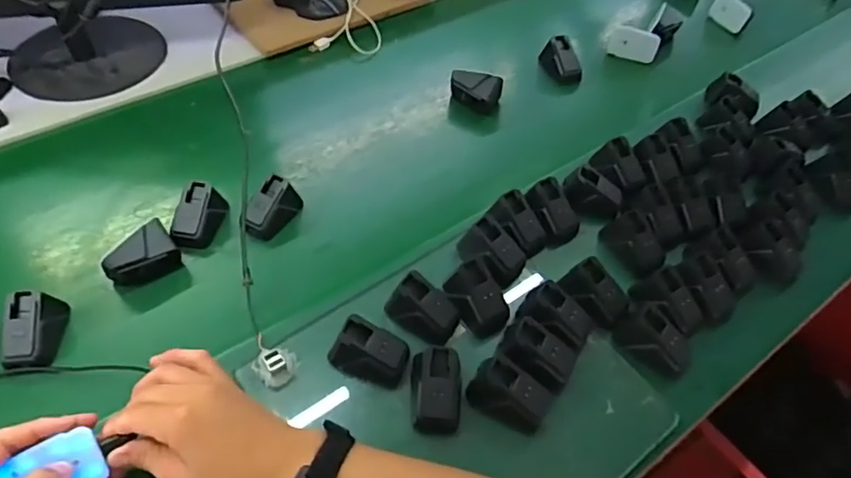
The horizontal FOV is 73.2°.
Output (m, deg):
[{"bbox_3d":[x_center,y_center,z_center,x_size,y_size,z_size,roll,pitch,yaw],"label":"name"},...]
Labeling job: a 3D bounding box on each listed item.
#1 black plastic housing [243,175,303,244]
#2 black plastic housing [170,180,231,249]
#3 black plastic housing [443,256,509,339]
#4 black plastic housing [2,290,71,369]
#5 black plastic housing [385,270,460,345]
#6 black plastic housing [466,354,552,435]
[{"bbox_3d":[-0.166,-0.031,0.617,0.037,0.037,0.068,26,54,14],"label":"black plastic housing"},{"bbox_3d":[-0.241,-0.025,0.608,0.042,0.038,0.067,14,52,5],"label":"black plastic housing"},{"bbox_3d":[0.052,0.058,0.549,0.045,0.043,0.064,-25,58,-22],"label":"black plastic housing"},{"bbox_3d":[-0.352,0.083,0.516,0.038,0.041,0.063,-3,53,-8],"label":"black plastic housing"},{"bbox_3d":[-0.003,0.067,0.539,0.067,0.048,0.041,25,54,13],"label":"black plastic housing"},{"bbox_3d":[0.074,0.133,0.496,0.069,0.042,0.042,26,55,15],"label":"black plastic housing"}]

